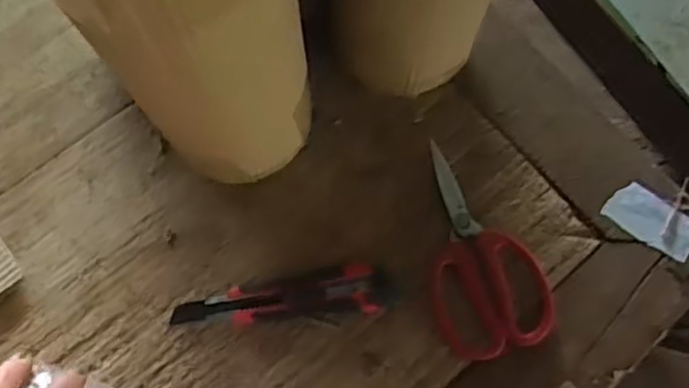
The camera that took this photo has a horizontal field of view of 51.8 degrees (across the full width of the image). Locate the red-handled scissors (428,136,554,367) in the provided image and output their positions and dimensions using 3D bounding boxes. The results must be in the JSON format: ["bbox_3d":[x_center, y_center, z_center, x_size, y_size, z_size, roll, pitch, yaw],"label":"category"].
[{"bbox_3d":[0.110,0.047,0.615,0.096,0.016,0.183,-17,74,-7],"label":"red-handled scissors"}]

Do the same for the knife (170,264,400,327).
[{"bbox_3d":[-0.050,0.086,0.597,0.185,0.013,0.039,-5,73,-3],"label":"knife"}]

